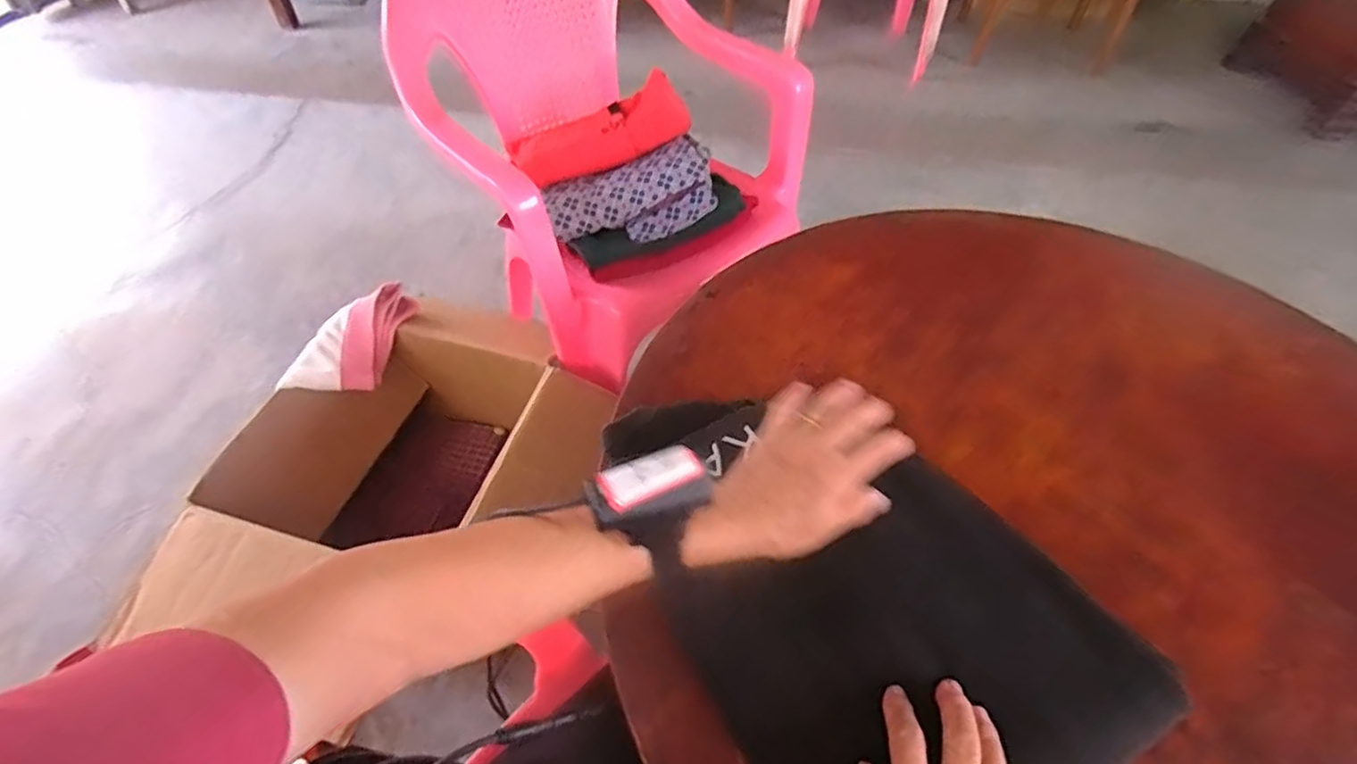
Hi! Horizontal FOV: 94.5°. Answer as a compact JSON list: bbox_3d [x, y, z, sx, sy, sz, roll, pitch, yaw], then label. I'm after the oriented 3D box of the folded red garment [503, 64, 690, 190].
[{"bbox_3d":[-0.118,-0.355,0.903,0.258,0.044,0.120,-20,52,4],"label":"folded red garment"}]

